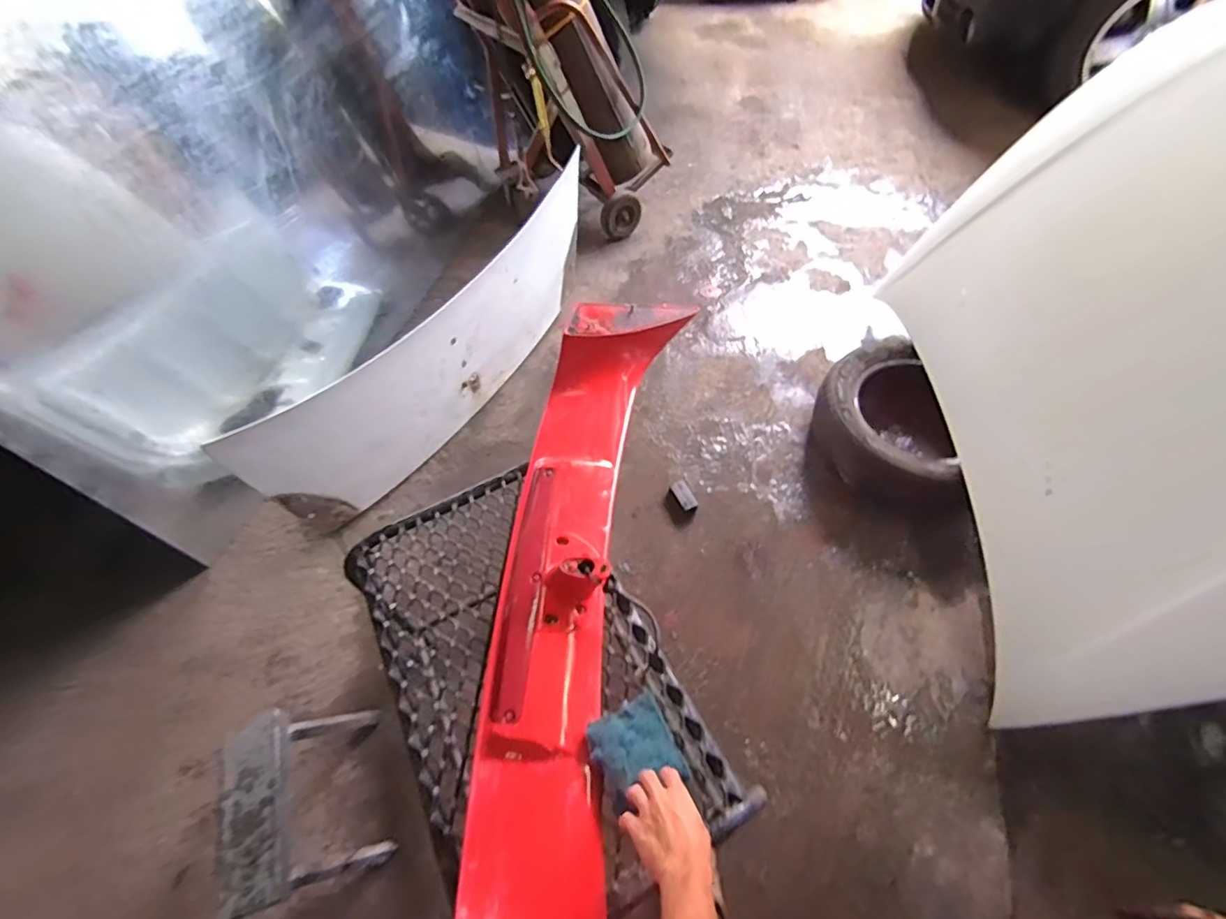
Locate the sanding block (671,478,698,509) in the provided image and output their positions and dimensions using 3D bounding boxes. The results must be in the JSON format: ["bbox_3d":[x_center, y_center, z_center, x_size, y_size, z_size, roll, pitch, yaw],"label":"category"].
[{"bbox_3d":[0.204,0.101,1.538,0.047,0.020,0.089,-25,58,-13],"label":"sanding block"}]

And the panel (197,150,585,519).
[{"bbox_3d":[-0.475,-0.335,1.655,0.066,0.494,1.337,28,62,20],"label":"panel"}]

